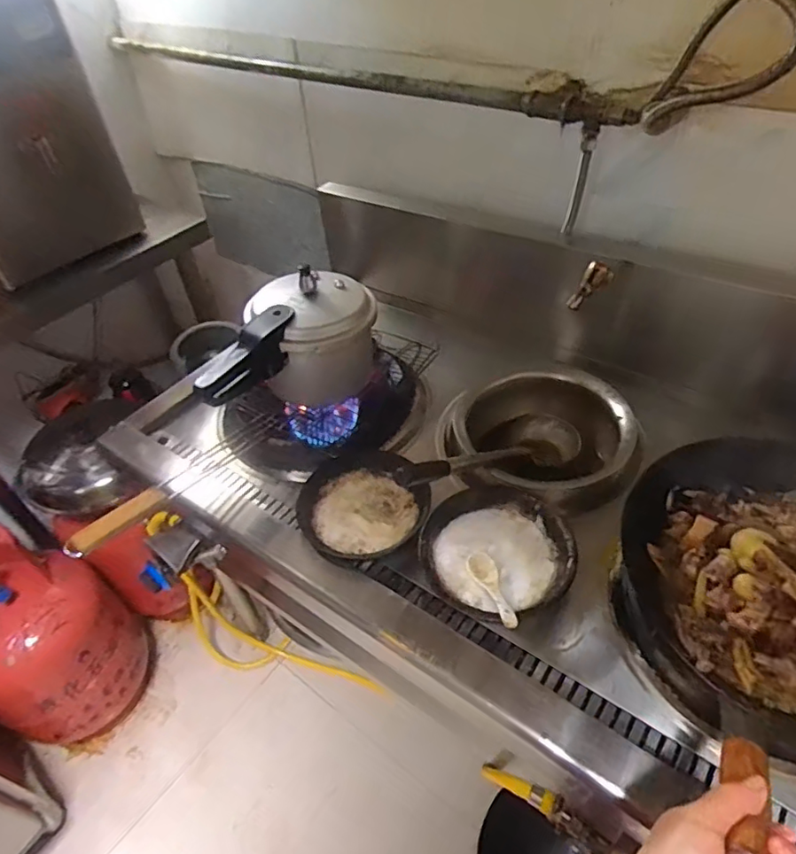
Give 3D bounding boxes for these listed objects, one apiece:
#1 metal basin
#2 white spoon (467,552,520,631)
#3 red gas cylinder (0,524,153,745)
[{"bbox_3d":[0.234,0.031,0.910,0.285,0.112,0.281,-22,48,-16],"label":"metal basin"},{"bbox_3d":[0.116,0.196,0.694,0.037,0.018,0.126,-11,22,-6],"label":"white spoon"},{"bbox_3d":[-0.755,0.478,1.269,0.293,0.606,0.284,-32,51,-24],"label":"red gas cylinder"}]

